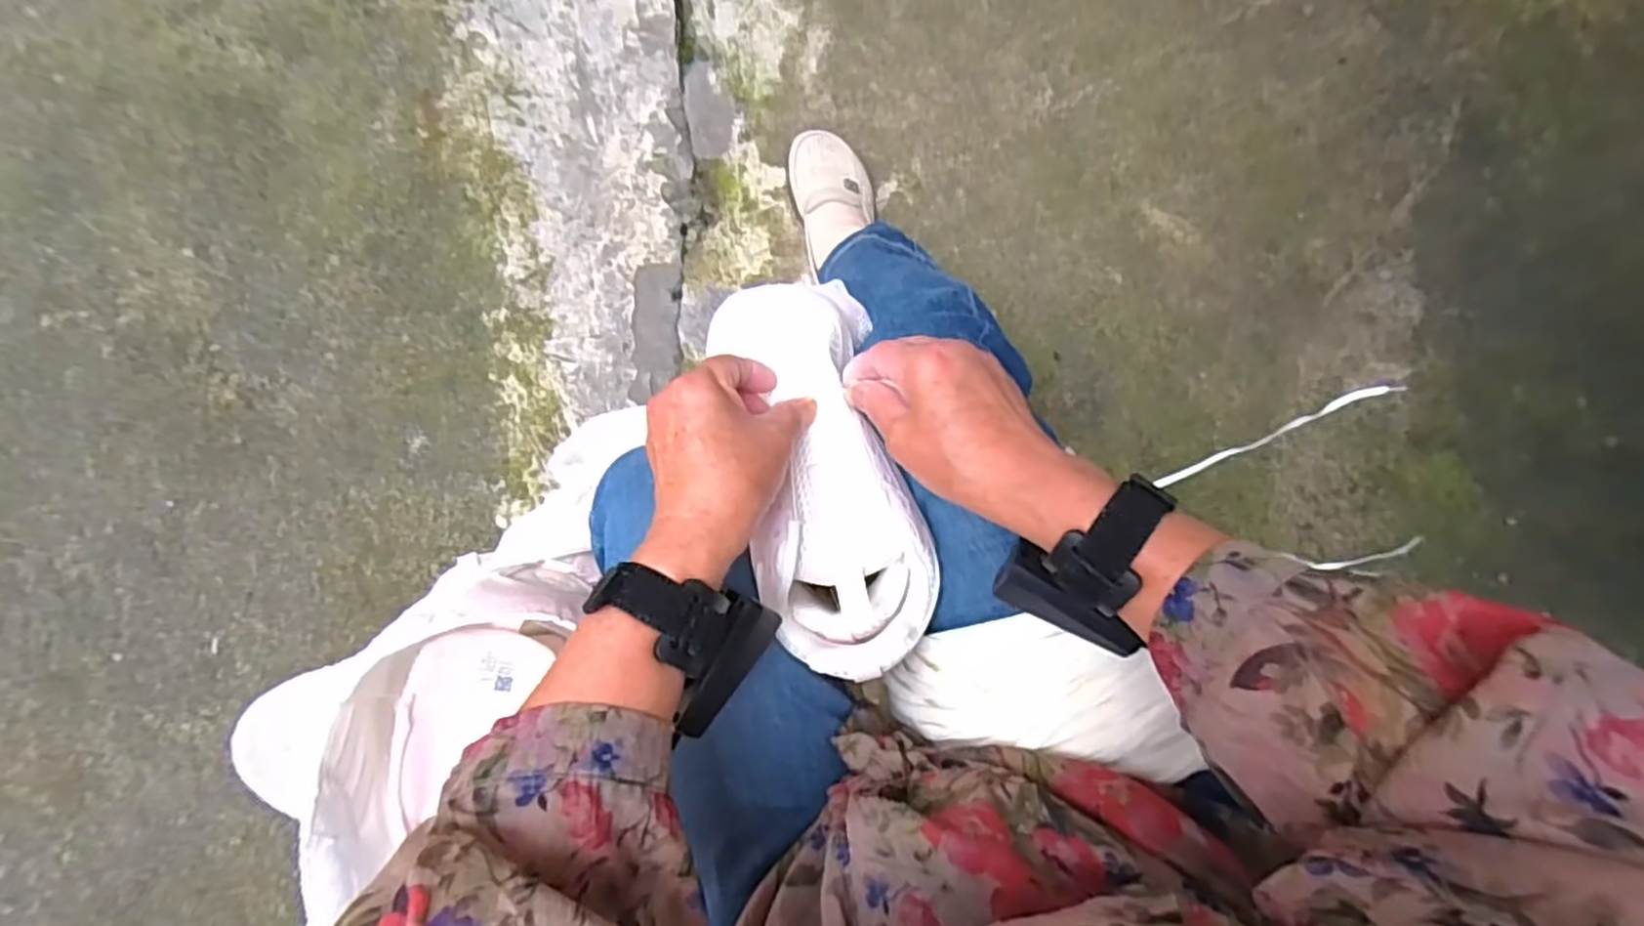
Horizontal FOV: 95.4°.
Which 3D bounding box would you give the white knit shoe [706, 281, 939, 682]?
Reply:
[{"bbox_3d":[0.002,0.006,0.438,0.097,0.069,0.225,-12,81,3],"label":"white knit shoe"}]

